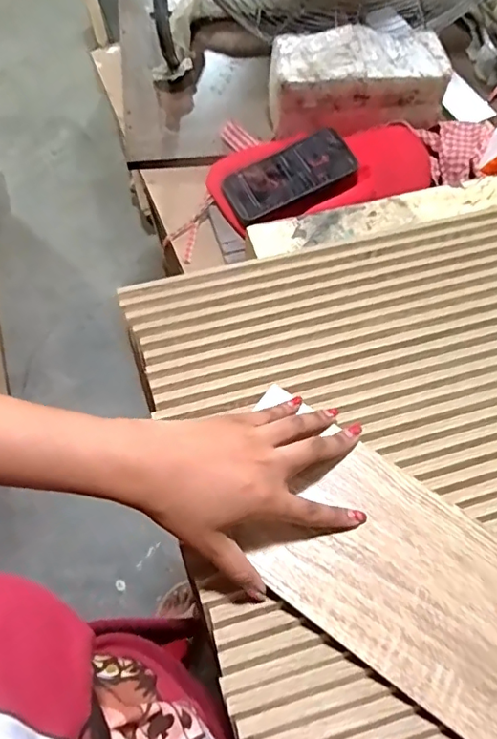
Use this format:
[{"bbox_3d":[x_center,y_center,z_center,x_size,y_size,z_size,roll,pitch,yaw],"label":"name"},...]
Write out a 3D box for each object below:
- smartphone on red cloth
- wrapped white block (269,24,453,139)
[{"bbox_3d":[0.051,-0.248,0.679,0.164,0.010,0.093,-29,63,-2],"label":"smartphone on red cloth"},{"bbox_3d":[0.145,-0.389,0.724,0.233,0.082,0.109,-6,66,3],"label":"wrapped white block"}]

